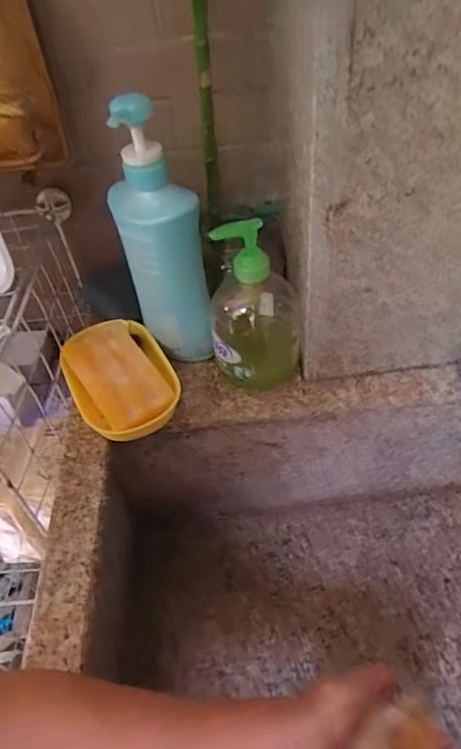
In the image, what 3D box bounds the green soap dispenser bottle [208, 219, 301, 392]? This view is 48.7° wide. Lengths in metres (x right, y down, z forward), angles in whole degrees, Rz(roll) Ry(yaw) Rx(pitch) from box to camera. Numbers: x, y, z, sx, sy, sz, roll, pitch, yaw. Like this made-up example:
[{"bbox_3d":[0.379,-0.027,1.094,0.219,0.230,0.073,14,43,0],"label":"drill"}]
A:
[{"bbox_3d":[0.023,-0.071,0.485,0.083,0.163,0.091,-5,46,2],"label":"green soap dispenser bottle"}]

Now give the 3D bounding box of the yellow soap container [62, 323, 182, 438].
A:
[{"bbox_3d":[-0.111,0.004,0.510,0.095,0.049,0.145,-22,48,-14],"label":"yellow soap container"}]

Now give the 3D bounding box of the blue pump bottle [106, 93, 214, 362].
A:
[{"bbox_3d":[-0.063,-0.113,0.470,0.066,0.244,0.081,-16,47,-8],"label":"blue pump bottle"}]

